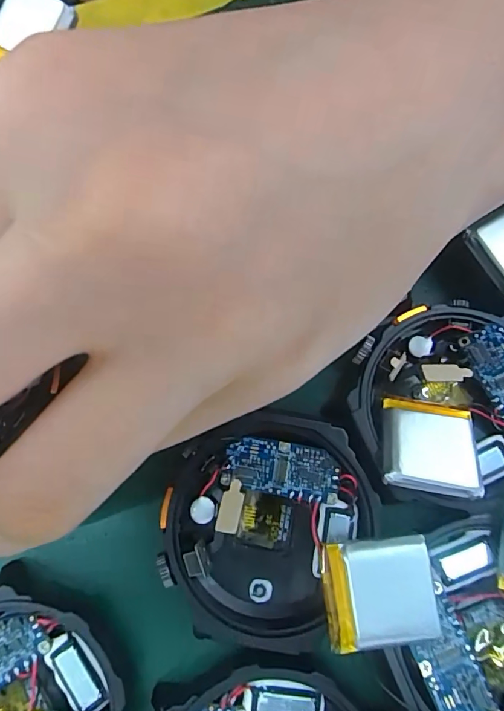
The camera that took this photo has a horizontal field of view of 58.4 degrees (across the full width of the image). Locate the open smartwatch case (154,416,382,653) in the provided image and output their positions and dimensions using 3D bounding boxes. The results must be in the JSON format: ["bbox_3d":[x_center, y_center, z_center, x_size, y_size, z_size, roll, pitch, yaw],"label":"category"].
[{"bbox_3d":[0.003,0.038,0.099,0.044,0.012,0.049,15,79,2],"label":"open smartwatch case"}]

